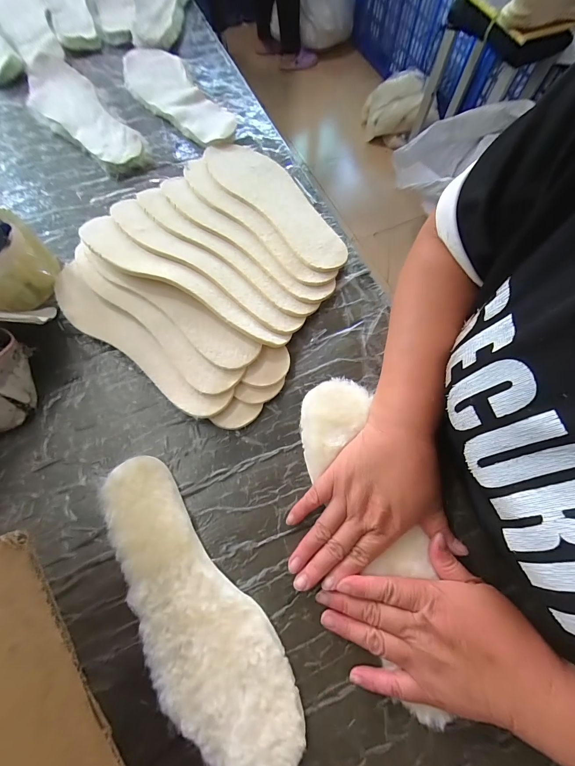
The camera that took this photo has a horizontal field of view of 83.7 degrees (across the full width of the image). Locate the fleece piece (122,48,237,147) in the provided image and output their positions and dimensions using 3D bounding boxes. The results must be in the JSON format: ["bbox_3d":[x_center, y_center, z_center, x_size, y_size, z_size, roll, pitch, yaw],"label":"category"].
[{"bbox_3d":[-0.181,-0.462,0.507,0.093,0.019,0.252,-36,73,-13],"label":"fleece piece"}]

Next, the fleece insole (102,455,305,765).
[{"bbox_3d":[-0.088,0.192,0.282,0.091,0.017,0.268,-34,73,-13],"label":"fleece insole"}]

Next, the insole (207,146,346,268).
[{"bbox_3d":[-0.012,-0.254,0.440,0.092,0.016,0.267,-39,74,-14],"label":"insole"}]

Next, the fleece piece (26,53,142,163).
[{"bbox_3d":[-0.317,-0.414,0.487,0.089,0.026,0.271,-39,74,-14],"label":"fleece piece"}]

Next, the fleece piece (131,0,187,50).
[{"bbox_3d":[-0.223,-0.691,0.577,0.099,0.040,0.246,-1,69,-1],"label":"fleece piece"}]

